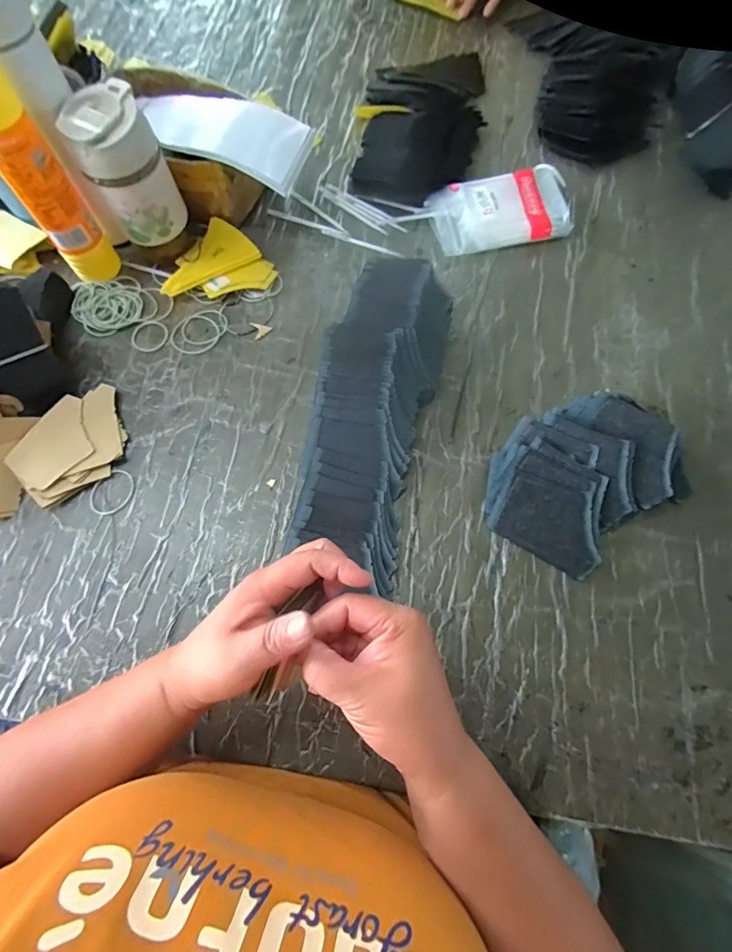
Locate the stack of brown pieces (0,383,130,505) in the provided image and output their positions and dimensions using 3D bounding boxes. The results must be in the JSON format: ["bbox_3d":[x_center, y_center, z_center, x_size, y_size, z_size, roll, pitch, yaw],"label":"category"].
[{"bbox_3d":[-0.304,-0.035,0.455,0.091,0.022,0.120,42,76,14],"label":"stack of brown pieces"}]

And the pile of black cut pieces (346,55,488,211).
[{"bbox_3d":[0.080,-0.513,0.610,0.168,0.041,0.307,8,70,4],"label":"pile of black cut pieces"}]

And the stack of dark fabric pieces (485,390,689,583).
[{"bbox_3d":[0.213,-0.002,0.426,0.191,0.049,0.141,-34,73,-11],"label":"stack of dark fabric pieces"}]

